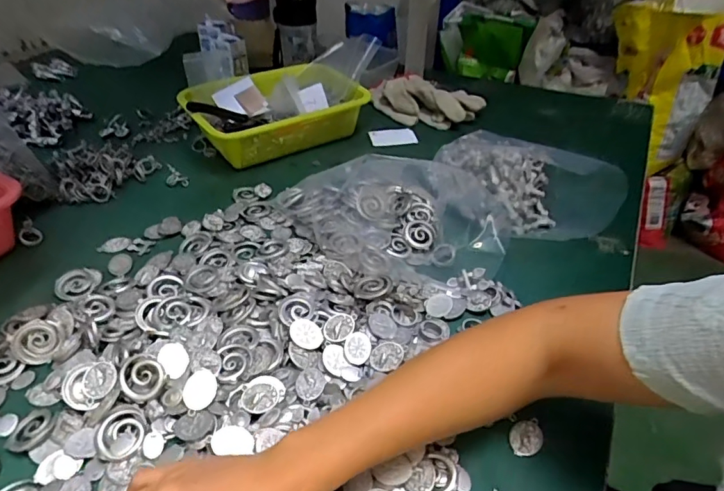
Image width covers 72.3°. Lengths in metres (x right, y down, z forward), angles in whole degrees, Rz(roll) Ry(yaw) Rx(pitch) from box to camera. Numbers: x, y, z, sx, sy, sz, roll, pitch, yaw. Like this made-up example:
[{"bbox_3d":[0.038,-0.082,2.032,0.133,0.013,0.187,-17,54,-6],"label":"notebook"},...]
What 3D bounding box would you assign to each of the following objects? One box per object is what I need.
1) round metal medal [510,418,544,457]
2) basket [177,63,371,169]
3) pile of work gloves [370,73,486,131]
[{"bbox_3d":[0.136,0.158,0.408,0.026,0.004,0.029,0,39,-3],"label":"round metal medal"},{"bbox_3d":[-0.131,-0.214,0.804,0.282,0.081,0.190,-25,46,-30],"label":"basket"},{"bbox_3d":[0.119,-0.276,0.912,0.154,0.039,0.205,-26,47,-31],"label":"pile of work gloves"}]

